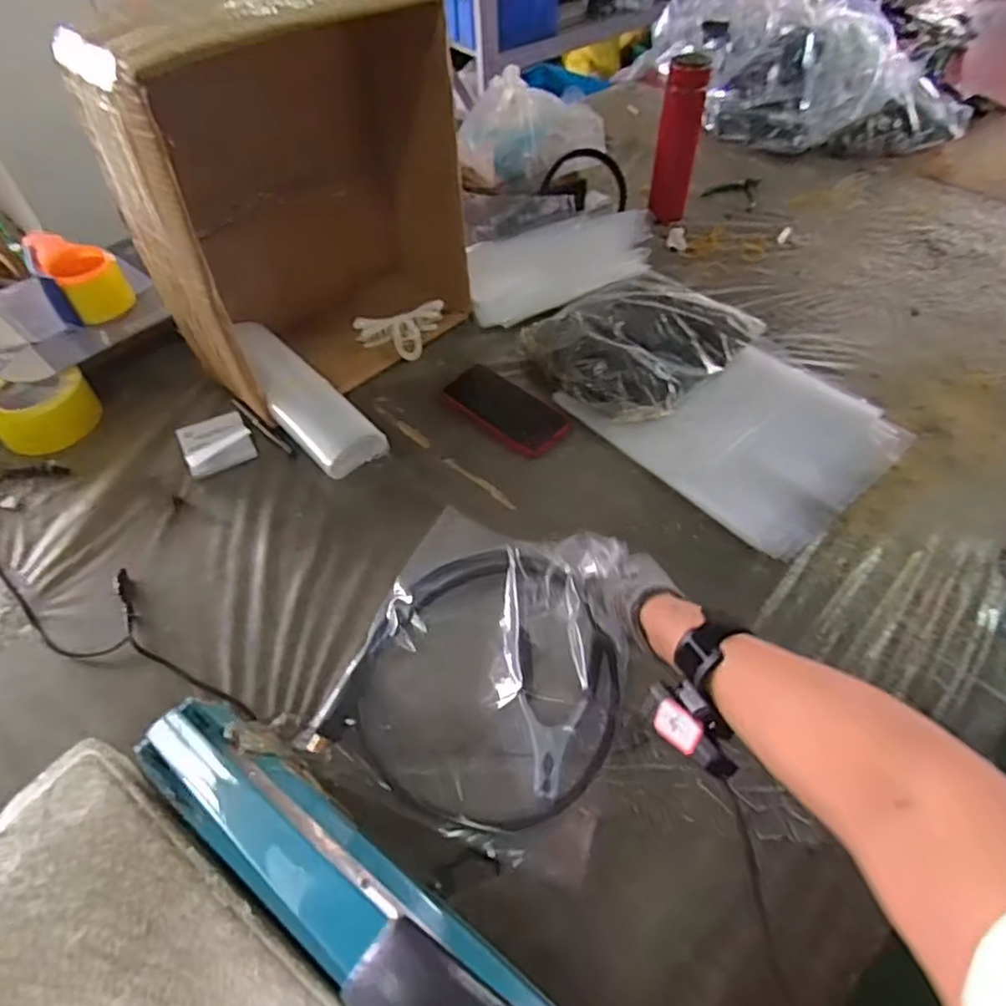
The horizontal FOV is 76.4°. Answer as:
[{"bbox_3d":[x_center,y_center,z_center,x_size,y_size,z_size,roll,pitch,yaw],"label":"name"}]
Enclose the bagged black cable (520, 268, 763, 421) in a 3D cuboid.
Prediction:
[{"bbox_3d":[0.170,-0.215,0.853,0.228,0.076,0.253,37,60,26],"label":"bagged black cable"}]

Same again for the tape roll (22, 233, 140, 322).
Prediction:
[{"bbox_3d":[-0.561,-0.298,0.842,0.094,0.074,0.126,-37,59,-26],"label":"tape roll"}]

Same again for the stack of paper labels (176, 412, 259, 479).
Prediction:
[{"bbox_3d":[-0.351,-0.079,0.778,0.078,0.027,0.097,-25,55,-19],"label":"stack of paper labels"}]

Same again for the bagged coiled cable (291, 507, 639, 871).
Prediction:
[{"bbox_3d":[-0.009,0.148,0.580,0.245,0.045,0.271,17,52,17],"label":"bagged coiled cable"}]

